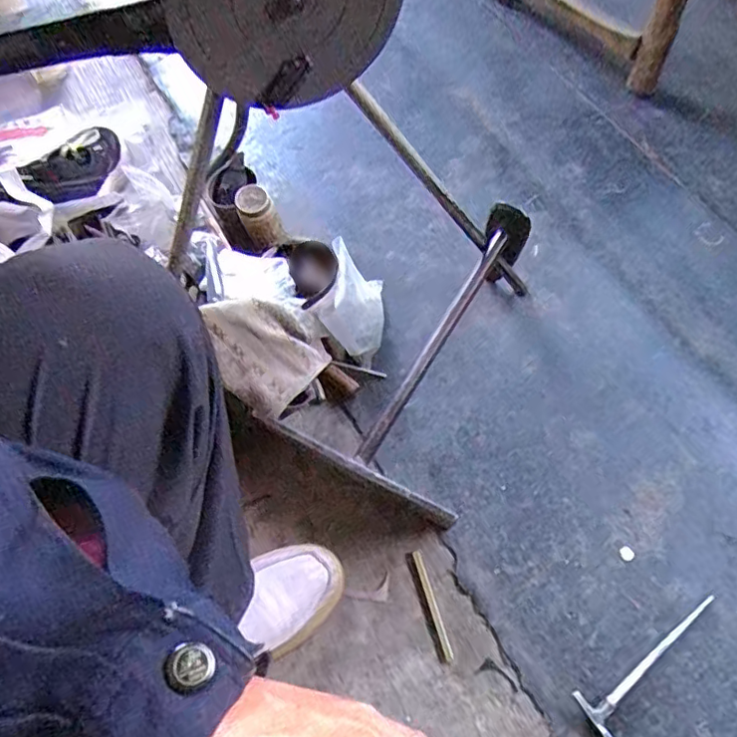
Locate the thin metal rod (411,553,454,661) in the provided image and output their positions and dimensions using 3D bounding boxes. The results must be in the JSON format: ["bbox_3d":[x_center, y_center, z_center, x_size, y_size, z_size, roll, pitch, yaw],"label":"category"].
[{"bbox_3d":[0.070,0.260,0.649,0.009,0.004,0.116,-17,67,-4],"label":"thin metal rod"}]

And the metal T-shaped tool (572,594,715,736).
[{"bbox_3d":[0.302,0.308,0.601,0.183,0.010,0.059,-31,69,-10],"label":"metal T-shaped tool"}]

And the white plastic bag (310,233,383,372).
[{"bbox_3d":[-0.016,-0.084,0.738,0.078,0.102,0.127,13,67,8],"label":"white plastic bag"}]

